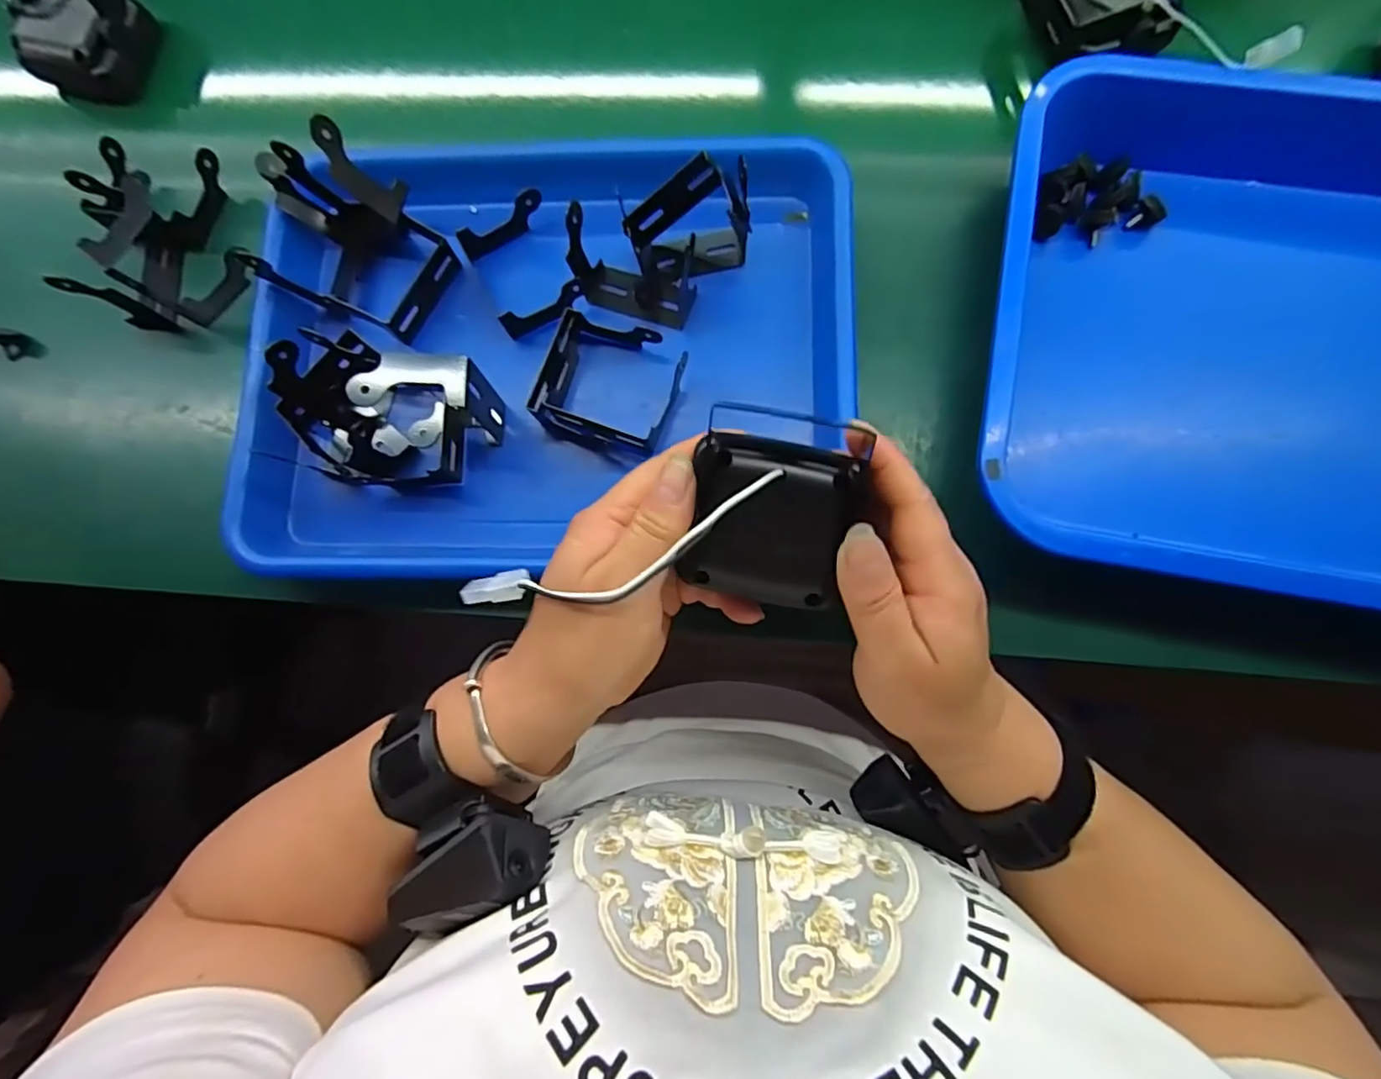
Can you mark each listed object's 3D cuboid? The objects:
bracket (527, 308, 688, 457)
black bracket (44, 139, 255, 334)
[{"bbox_3d":[-0.043,-0.083,0.334,0.072,0.030,0.064,15,82,6],"label":"bracket"},{"bbox_3d":[-0.315,-0.190,0.350,0.070,0.061,0.119,-11,81,2],"label":"black bracket"}]

